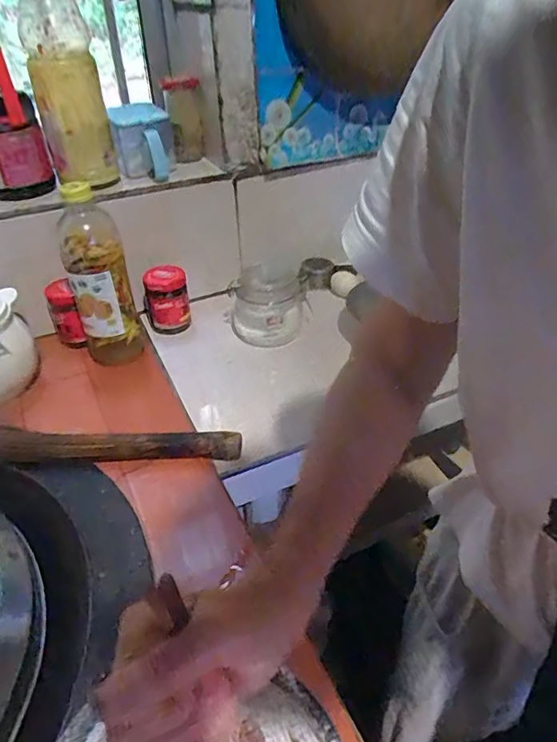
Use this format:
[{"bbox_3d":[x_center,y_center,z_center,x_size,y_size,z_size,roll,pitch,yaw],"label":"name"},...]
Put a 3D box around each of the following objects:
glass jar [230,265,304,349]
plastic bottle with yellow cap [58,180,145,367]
[{"bbox_3d":[-0.021,-0.105,0.835,0.092,0.117,0.092,-25,44,-27],"label":"glass jar"},{"bbox_3d":[-0.256,-0.137,0.746,0.076,0.259,0.092,-12,39,-13],"label":"plastic bottle with yellow cap"}]

